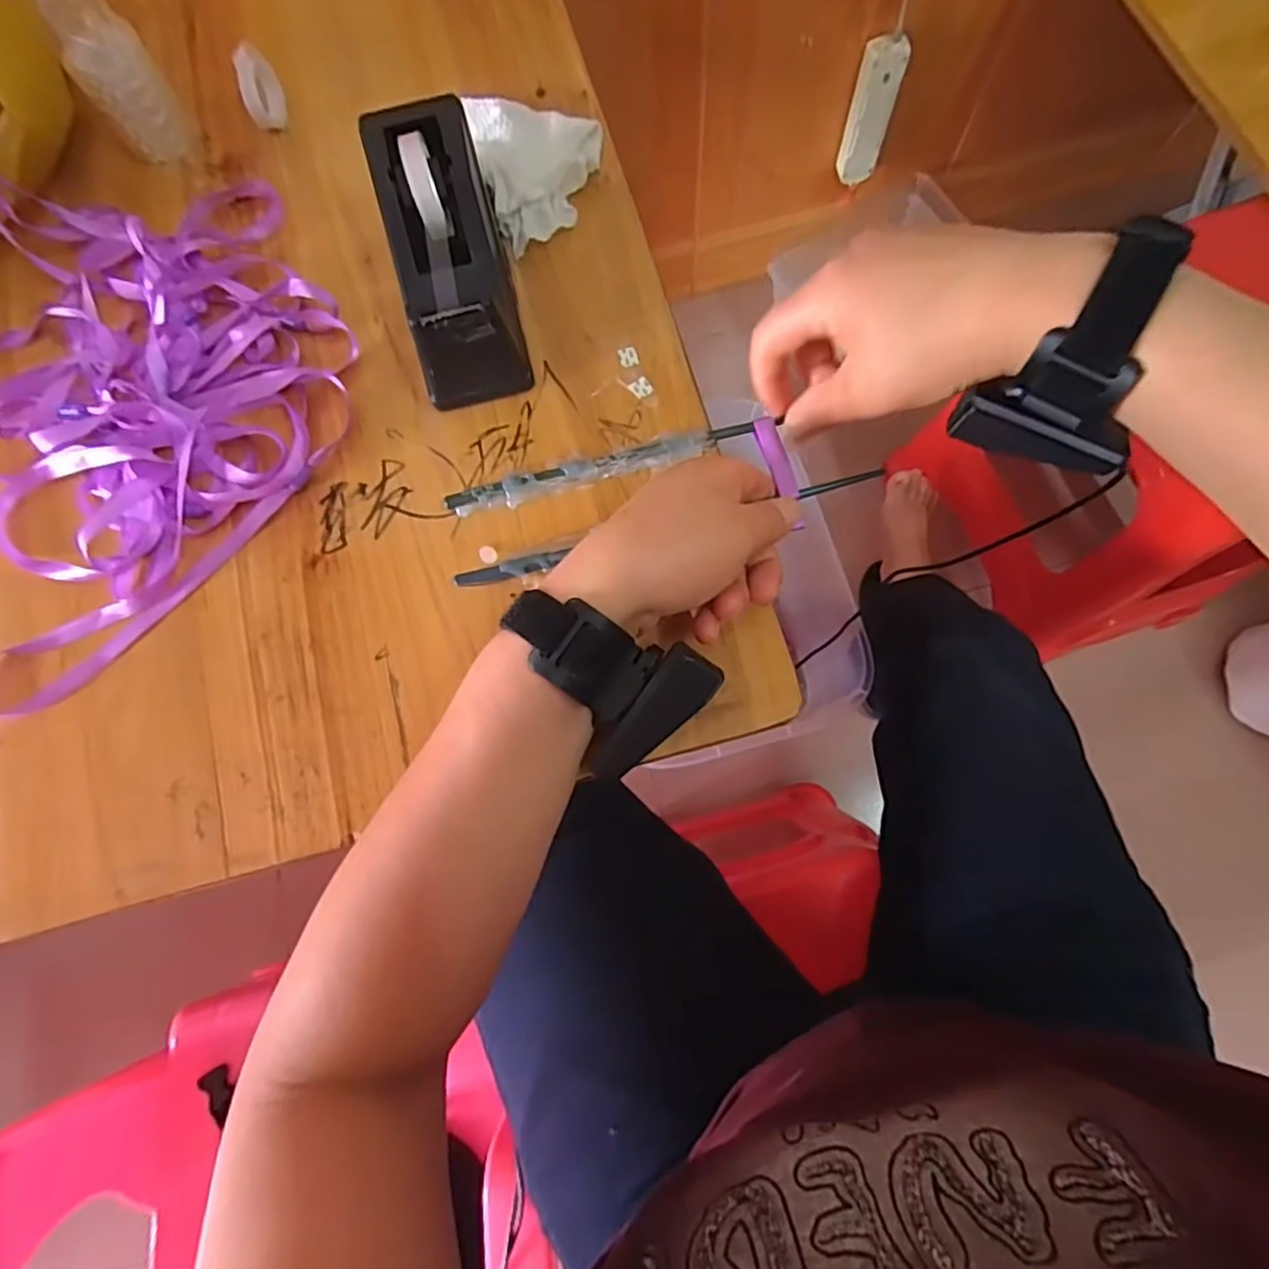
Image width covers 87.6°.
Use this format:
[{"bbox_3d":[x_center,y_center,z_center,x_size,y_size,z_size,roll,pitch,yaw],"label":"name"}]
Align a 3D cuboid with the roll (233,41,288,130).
[{"bbox_3d":[-0.241,-0.351,0.427,0.016,0.036,0.037,-12,75,-1],"label":"roll"}]

